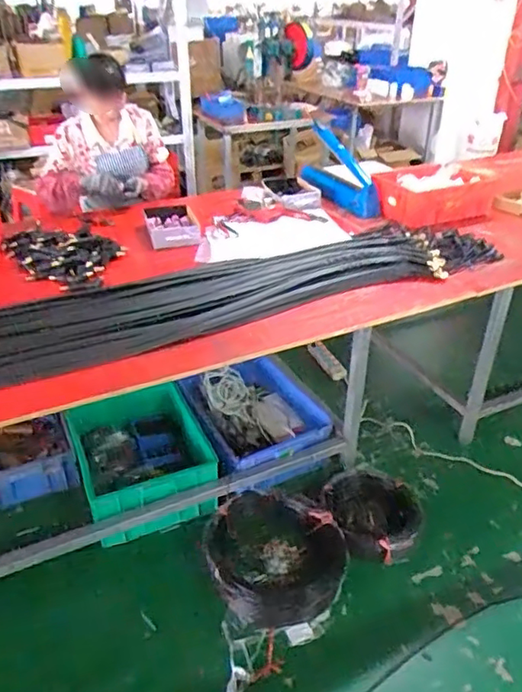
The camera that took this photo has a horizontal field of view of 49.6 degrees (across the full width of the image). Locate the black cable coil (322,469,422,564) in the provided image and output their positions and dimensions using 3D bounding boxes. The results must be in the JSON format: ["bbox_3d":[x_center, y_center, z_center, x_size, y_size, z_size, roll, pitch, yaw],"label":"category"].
[{"bbox_3d":[0.362,0.536,1.872,0.326,0.095,0.350,0,33,0],"label":"black cable coil"}]

